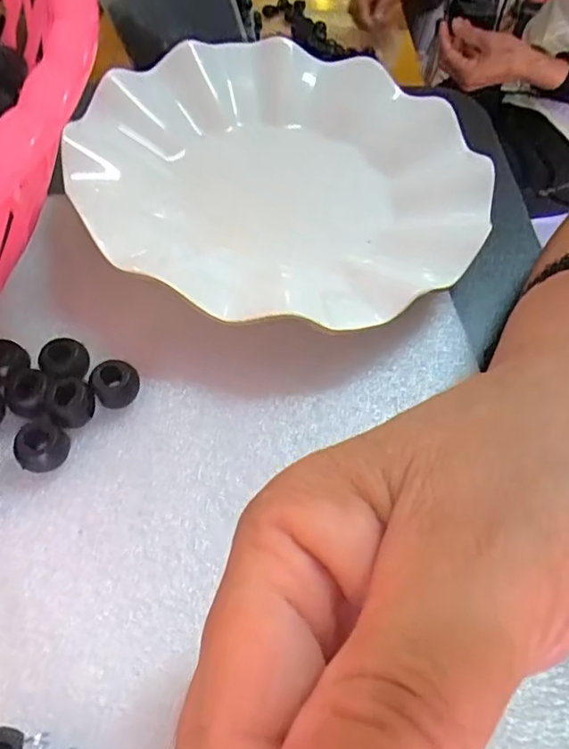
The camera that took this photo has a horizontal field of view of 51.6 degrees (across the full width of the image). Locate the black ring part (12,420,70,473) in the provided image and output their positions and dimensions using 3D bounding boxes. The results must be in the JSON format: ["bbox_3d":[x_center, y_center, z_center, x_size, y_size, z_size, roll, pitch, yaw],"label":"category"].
[{"bbox_3d":[-0.084,0.026,0.205,0.017,0.012,0.015,-38,67,-23],"label":"black ring part"}]

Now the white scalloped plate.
[{"bbox_3d":[0.006,-0.110,0.291,0.181,0.029,0.181,2,58,-3],"label":"white scalloped plate"}]

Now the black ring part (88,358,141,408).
[{"bbox_3d":[-0.062,0.004,0.218,0.017,0.015,0.016,2,58,-3],"label":"black ring part"}]

